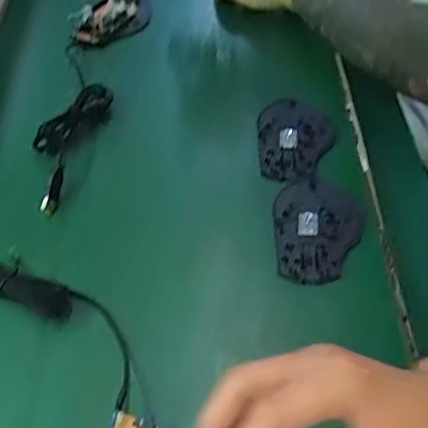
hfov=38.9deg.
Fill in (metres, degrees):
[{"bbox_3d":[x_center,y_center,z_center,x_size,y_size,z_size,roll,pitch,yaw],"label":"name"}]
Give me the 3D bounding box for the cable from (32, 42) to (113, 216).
[{"bbox_3d":[-0.151,-0.099,0.637,0.071,0.021,0.232,3,51,8],"label":"cable"}]

